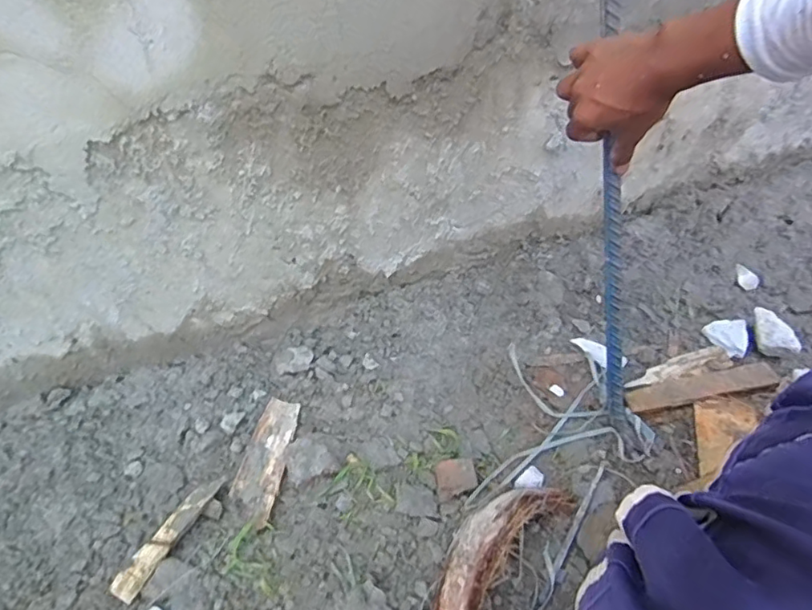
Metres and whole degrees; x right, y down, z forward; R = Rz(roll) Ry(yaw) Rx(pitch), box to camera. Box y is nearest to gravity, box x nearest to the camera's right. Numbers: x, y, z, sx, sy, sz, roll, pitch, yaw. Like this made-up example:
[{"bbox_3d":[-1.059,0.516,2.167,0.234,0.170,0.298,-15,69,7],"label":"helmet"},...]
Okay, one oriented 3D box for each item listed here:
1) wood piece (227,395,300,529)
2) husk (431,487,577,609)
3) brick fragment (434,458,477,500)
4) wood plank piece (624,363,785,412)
[{"bbox_3d":[-0.182,0.198,0.736,0.055,0.011,0.165,16,51,-3],"label":"wood piece"},{"bbox_3d":[0.093,0.254,0.593,0.075,0.062,0.217,26,52,29],"label":"husk"},{"bbox_3d":[0.062,0.208,0.685,0.049,0.020,0.038,-12,44,-5],"label":"brick fragment"},{"bbox_3d":[0.398,0.111,0.759,0.203,0.014,0.038,-10,44,-3],"label":"wood plank piece"}]

